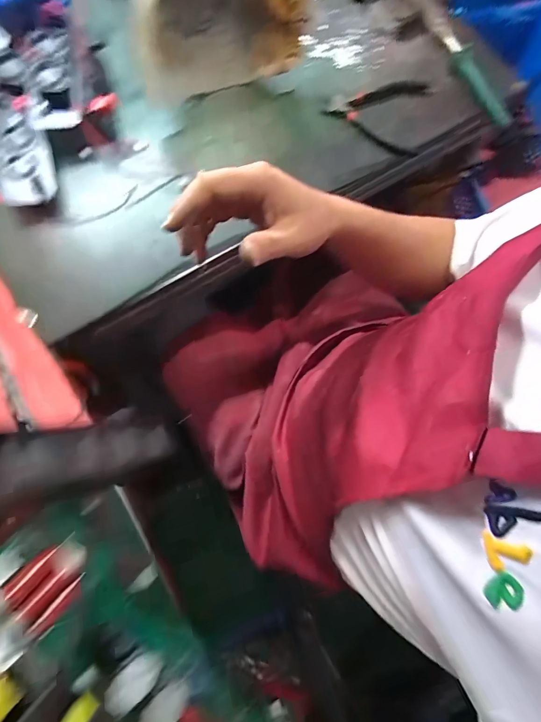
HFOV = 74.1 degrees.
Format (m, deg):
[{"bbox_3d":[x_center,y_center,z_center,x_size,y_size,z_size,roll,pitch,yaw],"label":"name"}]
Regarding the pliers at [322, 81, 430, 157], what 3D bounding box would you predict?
[{"bbox_3d":[0.153,-0.368,0.519,0.136,0.018,0.130,15,78,3],"label":"pliers"}]

